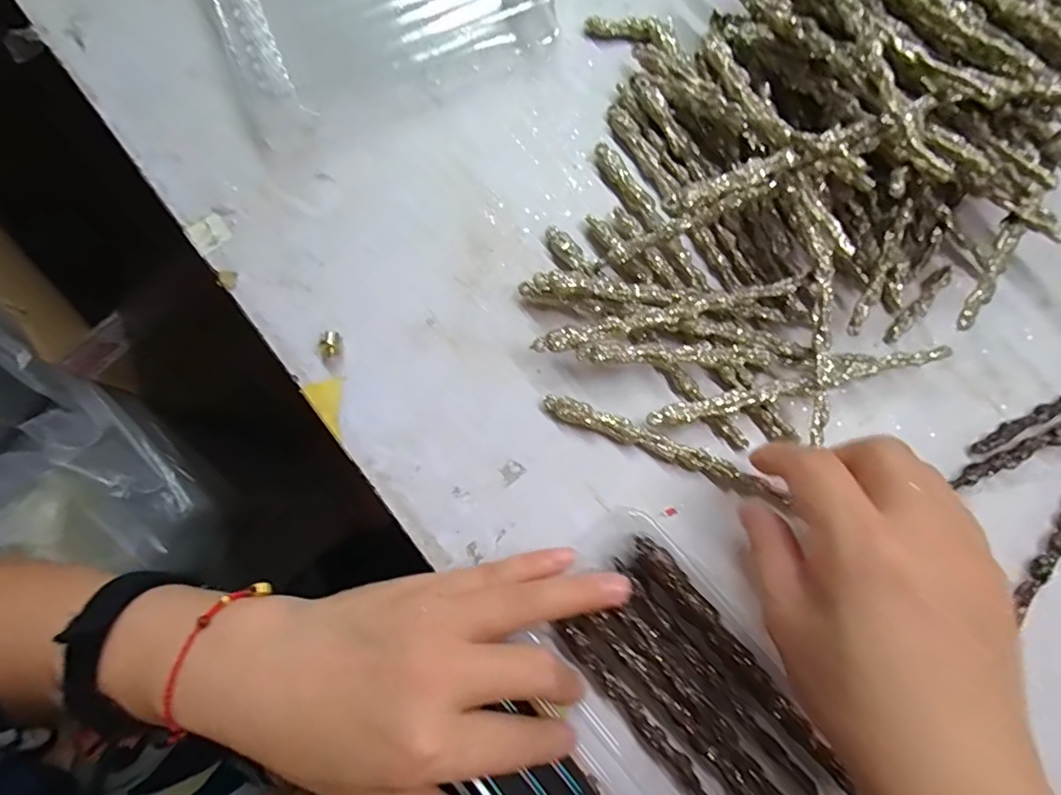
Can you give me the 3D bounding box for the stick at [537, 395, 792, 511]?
[{"bbox_3d":[0.066,0.025,0.280,0.122,0.009,0.012,22,80,4],"label":"stick"}]

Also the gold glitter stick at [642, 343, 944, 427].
[{"bbox_3d":[0.135,-0.008,0.284,0.151,0.016,0.016,-14,79,-1],"label":"gold glitter stick"}]

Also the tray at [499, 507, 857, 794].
[{"bbox_3d":[0.074,0.153,0.250,0.100,0.026,0.187,-38,81,-6],"label":"tray"}]

